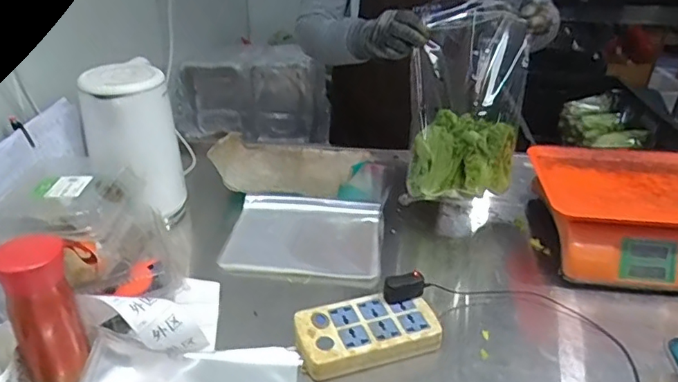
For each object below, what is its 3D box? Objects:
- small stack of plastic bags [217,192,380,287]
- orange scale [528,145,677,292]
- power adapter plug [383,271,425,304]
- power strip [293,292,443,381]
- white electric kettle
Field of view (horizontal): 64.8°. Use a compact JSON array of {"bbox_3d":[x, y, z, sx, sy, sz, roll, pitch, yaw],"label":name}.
[{"bbox_3d":[-0.058,0.073,0.912,0.251,0.035,0.212,3,29,3],"label":"small stack of plastic bags"},{"bbox_3d":[0.482,0.047,0.906,0.295,0.148,0.247,4,30,5],"label":"orange scale"},{"bbox_3d":[0.090,0.132,0.740,0.056,0.034,0.023,-7,31,-15],"label":"power adapter plug"},{"bbox_3d":[0.037,0.183,0.704,0.186,0.027,0.101,-9,31,-18],"label":"power strip"},{"bbox_3d":[-0.346,-0.069,0.922,0.146,0.272,0.169,-9,31,-18],"label":"white electric kettle"}]

